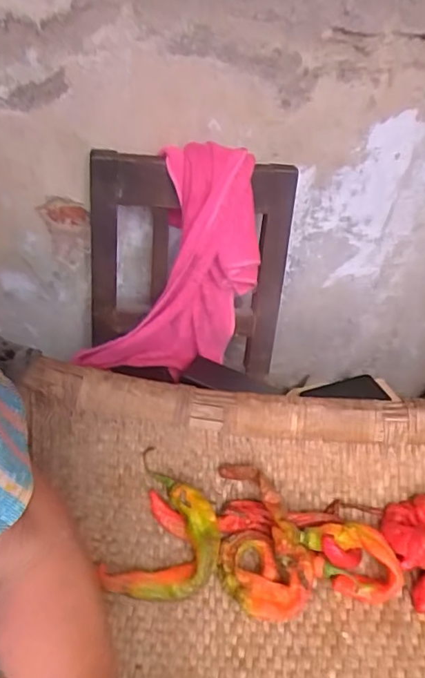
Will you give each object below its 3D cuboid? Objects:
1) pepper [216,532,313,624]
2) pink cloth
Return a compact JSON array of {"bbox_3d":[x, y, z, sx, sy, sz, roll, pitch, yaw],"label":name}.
[{"bbox_3d":[0.044,0.202,0.465,0.082,0.034,0.064,22,39,18],"label":"pepper"},{"bbox_3d":[-0.034,-0.085,0.667,0.187,0.299,0.059,8,31,-21],"label":"pink cloth"}]

